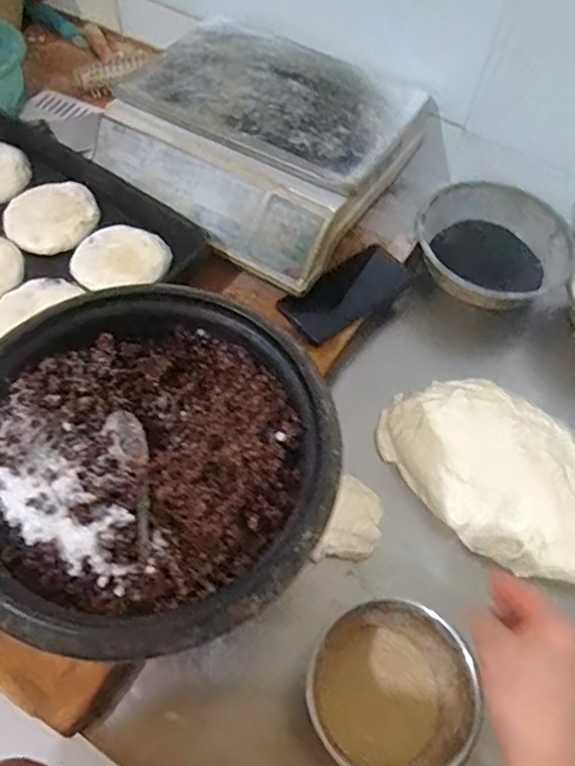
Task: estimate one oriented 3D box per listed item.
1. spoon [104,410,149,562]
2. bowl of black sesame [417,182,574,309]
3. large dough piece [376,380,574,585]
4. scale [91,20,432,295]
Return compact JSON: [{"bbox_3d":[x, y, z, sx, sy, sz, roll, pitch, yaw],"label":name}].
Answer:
[{"bbox_3d":[-0.116,0.072,0.455,0.028,0.018,0.132,-14,46,-13],"label":"spoon"},{"bbox_3d":[0.255,-0.163,0.759,0.188,0.073,0.169,17,58,6],"label":"bowl of black sesame"},{"bbox_3d":[0.248,0.107,0.617,0.324,0.042,0.168,36,62,17],"label":"large dough piece"},{"bbox_3d":[-0.035,-0.307,0.762,0.342,0.102,0.306,32,61,15],"label":"scale"}]

